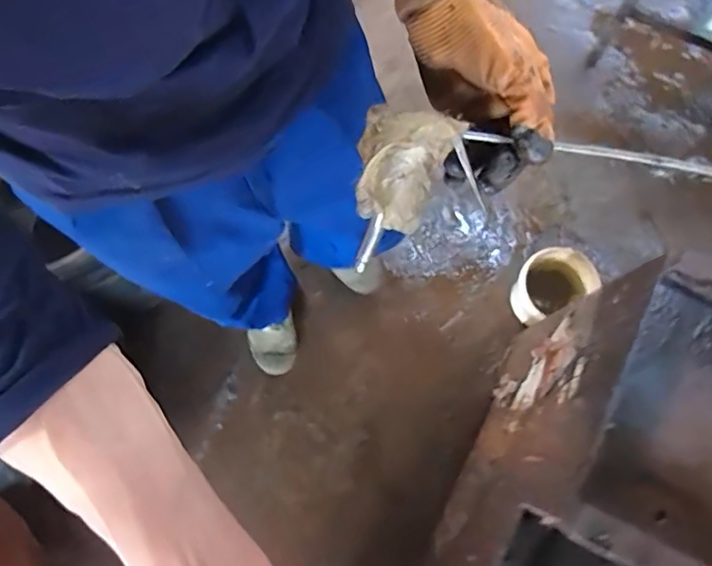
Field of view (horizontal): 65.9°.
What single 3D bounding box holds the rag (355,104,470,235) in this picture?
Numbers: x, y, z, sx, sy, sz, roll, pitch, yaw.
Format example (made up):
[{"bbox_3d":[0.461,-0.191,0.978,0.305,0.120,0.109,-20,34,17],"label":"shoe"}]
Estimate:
[{"bbox_3d":[0.027,-0.084,0.396,0.064,0.048,0.072,25,79,7],"label":"rag"}]

